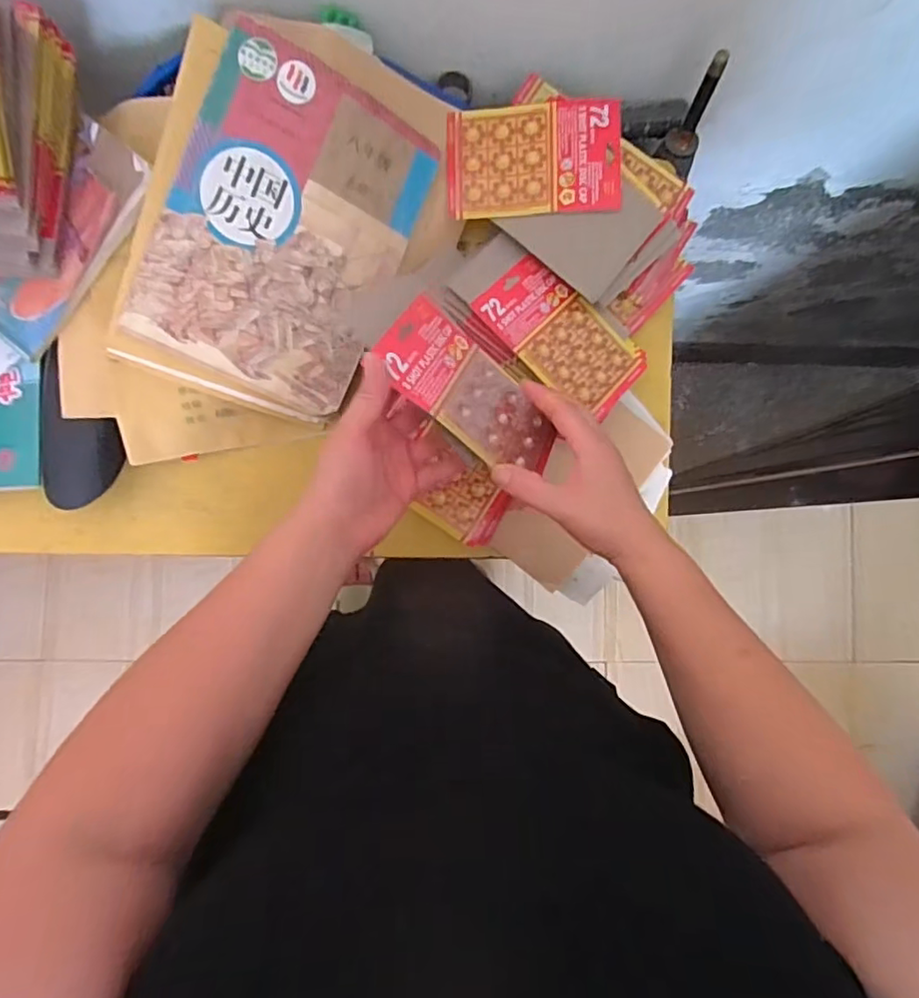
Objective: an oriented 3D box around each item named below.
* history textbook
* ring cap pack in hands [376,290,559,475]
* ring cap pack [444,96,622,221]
[{"bbox_3d":[-0.147,-0.216,0.497,0.183,0.019,0.274,22,96,-19],"label":"history textbook"},{"bbox_3d":[0.011,-0.077,0.433,0.148,0.008,0.092,41,46,-13],"label":"ring cap pack in hands"},{"bbox_3d":[0.065,-0.298,0.517,0.149,0.007,0.097,0,91,8],"label":"ring cap pack"}]

